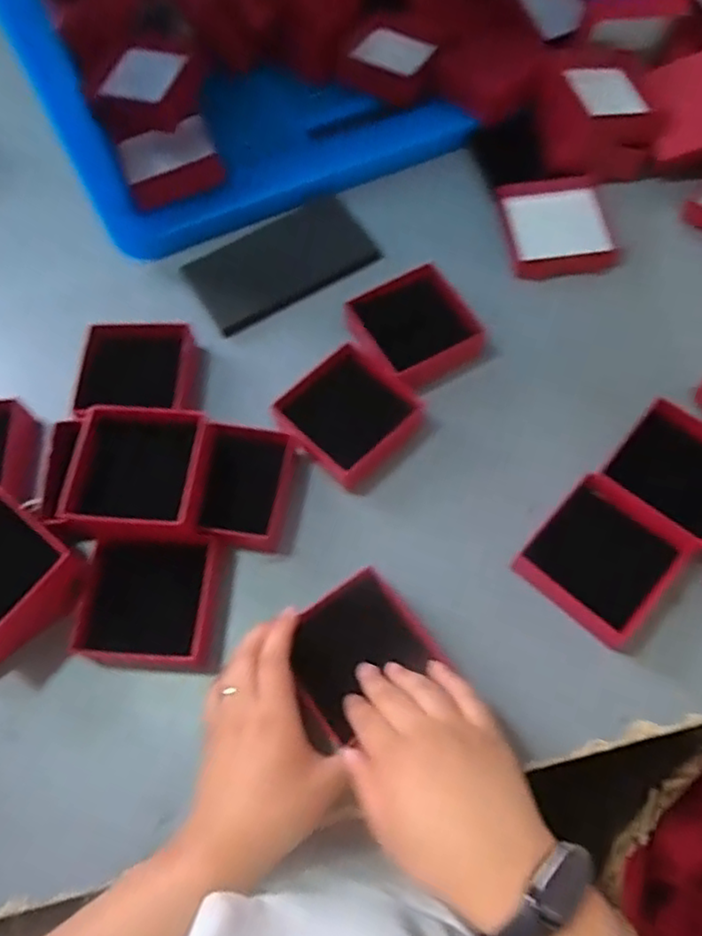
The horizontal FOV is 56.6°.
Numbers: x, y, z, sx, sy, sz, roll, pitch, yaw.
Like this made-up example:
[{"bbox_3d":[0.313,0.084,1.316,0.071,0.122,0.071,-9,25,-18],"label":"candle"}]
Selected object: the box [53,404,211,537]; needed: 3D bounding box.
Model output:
[{"bbox_3d":[-0.148,0.007,0.463,0.090,0.048,0.099,5,66,5],"label":"box"}]

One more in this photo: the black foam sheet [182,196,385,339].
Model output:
[{"bbox_3d":[-0.063,-0.189,0.588,0.161,0.013,0.088,-32,68,-12],"label":"black foam sheet"}]

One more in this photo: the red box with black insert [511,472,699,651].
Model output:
[{"bbox_3d":[0.177,0.063,0.456,0.088,0.018,0.093,40,73,18],"label":"red box with black insert"}]

